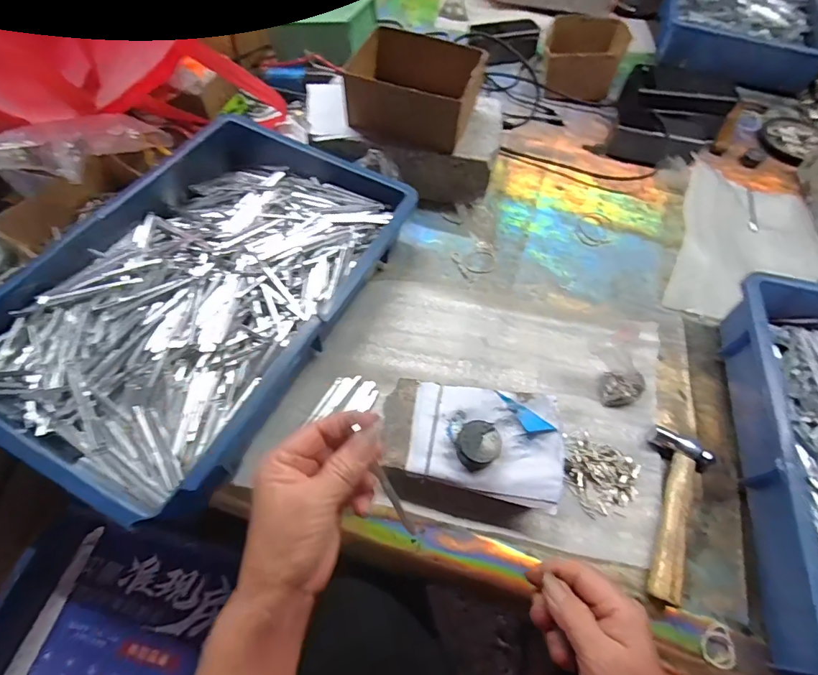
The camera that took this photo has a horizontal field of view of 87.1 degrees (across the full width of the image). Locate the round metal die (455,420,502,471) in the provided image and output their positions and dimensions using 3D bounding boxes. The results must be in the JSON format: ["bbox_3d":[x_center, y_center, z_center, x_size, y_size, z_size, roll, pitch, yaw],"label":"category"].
[{"bbox_3d":[0.061,0.095,0.382,0.037,0.020,0.037,1,59,-2],"label":"round metal die"}]

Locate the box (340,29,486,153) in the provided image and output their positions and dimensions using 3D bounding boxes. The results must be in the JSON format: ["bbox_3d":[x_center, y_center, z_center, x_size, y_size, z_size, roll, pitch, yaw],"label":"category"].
[{"bbox_3d":[0.003,-0.316,0.546,0.165,0.076,0.113,17,60,7],"label":"box"}]

